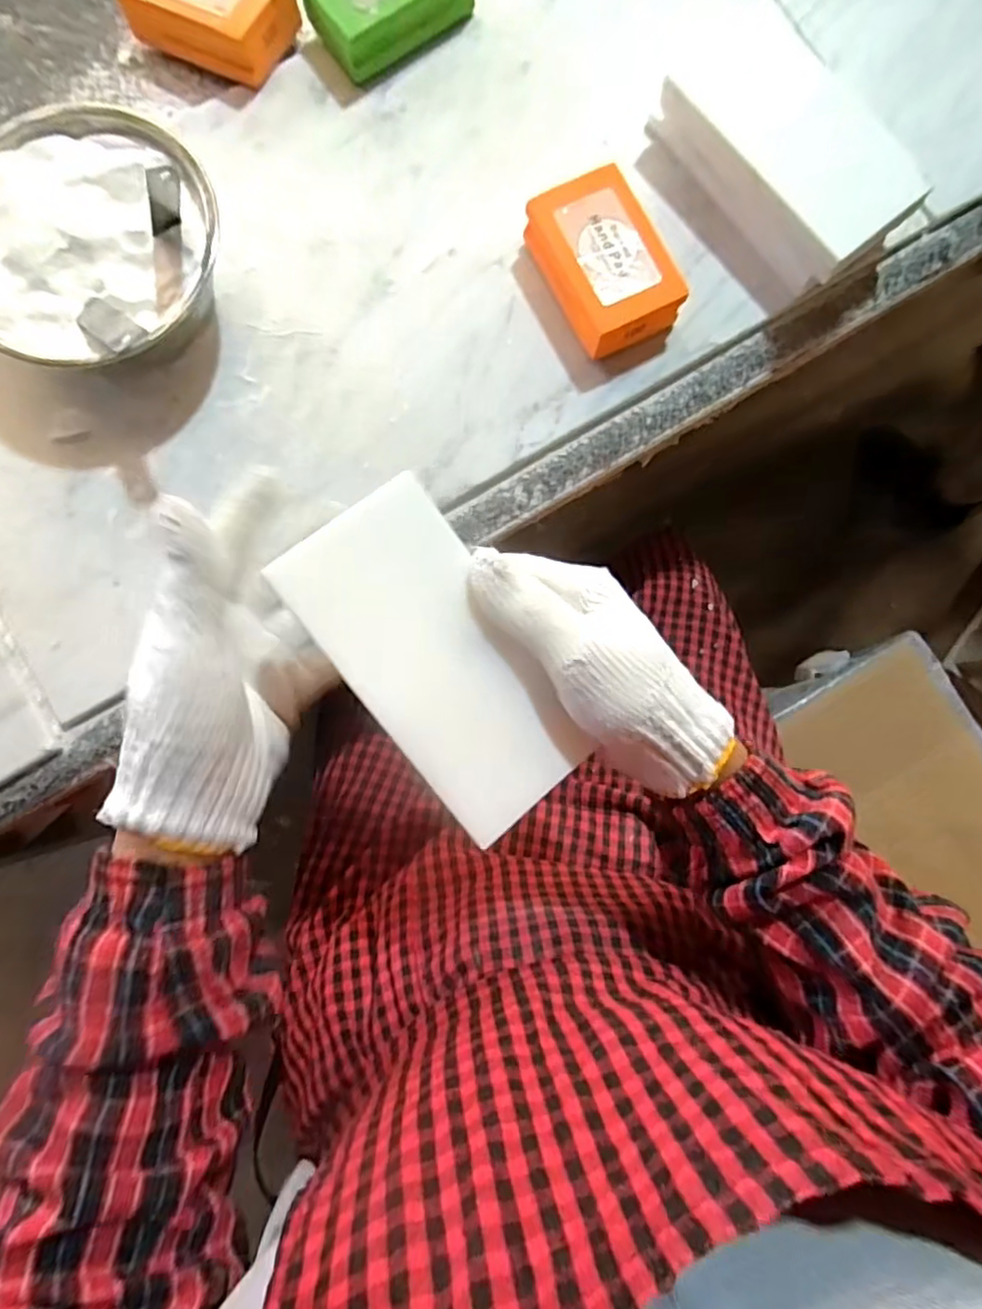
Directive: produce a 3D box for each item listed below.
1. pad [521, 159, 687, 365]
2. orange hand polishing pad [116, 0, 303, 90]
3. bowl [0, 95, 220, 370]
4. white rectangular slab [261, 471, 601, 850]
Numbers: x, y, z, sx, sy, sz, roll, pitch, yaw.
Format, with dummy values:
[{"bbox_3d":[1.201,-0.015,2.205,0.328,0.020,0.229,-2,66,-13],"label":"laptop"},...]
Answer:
[{"bbox_3d":[0.066,-0.229,0.376,0.061,0.035,0.091,-27,85,-4],"label":"pad"},{"bbox_3d":[-0.177,-0.404,0.396,0.093,0.037,0.064,23,84,1],"label":"orange hand polishing pad"},{"bbox_3d":[-0.225,-0.227,0.365,0.139,0.060,0.144,0,84,-1],"label":"bowl"},{"bbox_3d":[-0.021,0.006,0.268,0.071,0.007,0.145,-37,102,-14],"label":"white rectangular slab"}]

